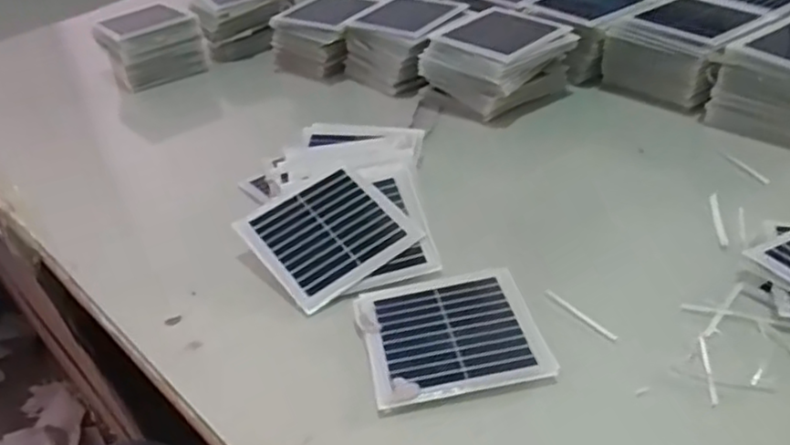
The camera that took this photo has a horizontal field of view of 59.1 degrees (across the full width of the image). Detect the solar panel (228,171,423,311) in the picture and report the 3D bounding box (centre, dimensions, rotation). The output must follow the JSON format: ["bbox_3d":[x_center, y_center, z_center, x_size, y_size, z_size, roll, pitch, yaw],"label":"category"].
[{"bbox_3d":[-0.045,0.007,0.474,0.094,0.007,0.093,-33,56,-20],"label":"solar panel"}]

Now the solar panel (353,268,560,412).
[{"bbox_3d":[0.031,0.063,0.401,0.098,0.004,0.095,-10,33,-5],"label":"solar panel"}]

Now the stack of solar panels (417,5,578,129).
[{"bbox_3d":[0.096,-0.145,0.655,0.118,0.070,0.108,-25,37,-26],"label":"stack of solar panels"}]

